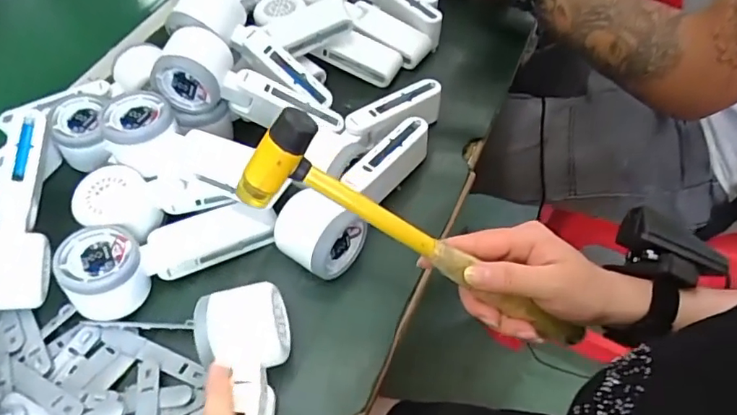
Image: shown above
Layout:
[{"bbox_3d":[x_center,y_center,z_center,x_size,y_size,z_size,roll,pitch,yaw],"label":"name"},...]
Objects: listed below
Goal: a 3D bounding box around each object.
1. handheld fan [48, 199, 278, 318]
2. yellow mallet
[{"bbox_3d":[-0.158,0.030,0.420,0.156,0.048,0.063,-26,56,-14],"label":"handheld fan"},{"bbox_3d":[0.044,0.027,0.343,0.258,0.055,0.033,29,54,-17],"label":"yellow mallet"}]

